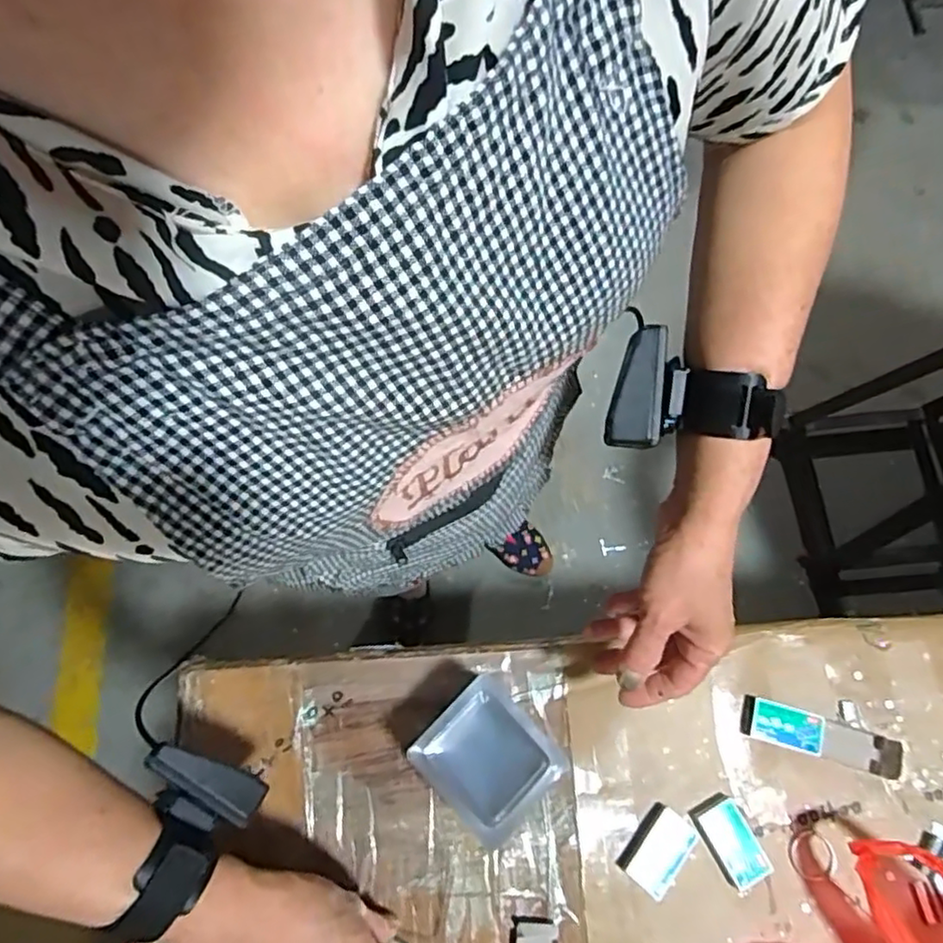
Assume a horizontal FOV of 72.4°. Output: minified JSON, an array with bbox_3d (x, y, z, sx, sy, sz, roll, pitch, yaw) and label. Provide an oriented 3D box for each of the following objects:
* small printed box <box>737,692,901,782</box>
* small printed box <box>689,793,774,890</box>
[{"bbox_3d":[0.255,0.194,0.471,0.108,0.014,0.029,16,73,3],"label":"small printed box"},{"bbox_3d":[0.182,0.258,0.451,0.033,0.015,0.053,-27,76,-10],"label":"small printed box"}]

